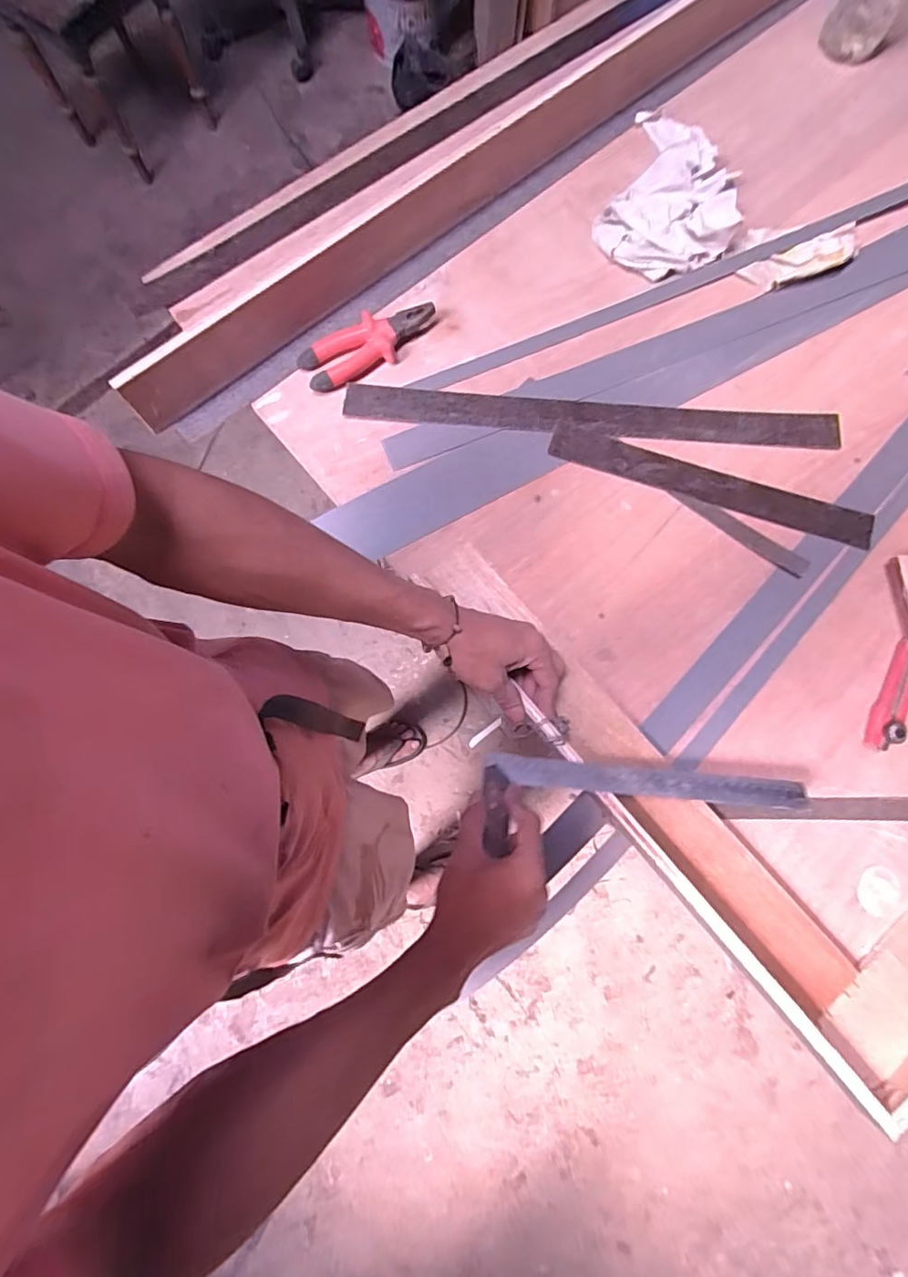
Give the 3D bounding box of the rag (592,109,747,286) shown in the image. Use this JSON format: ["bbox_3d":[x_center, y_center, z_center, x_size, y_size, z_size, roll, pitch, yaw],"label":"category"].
[{"bbox_3d":[0.292,-0.588,0.690,0.160,0.044,0.266,21,77,5],"label":"rag"}]

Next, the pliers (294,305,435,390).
[{"bbox_3d":[-0.105,-0.364,0.644,0.170,0.028,0.068,-36,79,-9],"label":"pliers"}]

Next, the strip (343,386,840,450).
[{"bbox_3d":[0.163,-0.265,0.632,0.580,0.006,0.048,4,76,1],"label":"strip"}]

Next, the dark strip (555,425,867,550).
[{"bbox_3d":[0.294,-0.178,0.611,0.368,0.004,0.048,18,76,4],"label":"dark strip"}]

